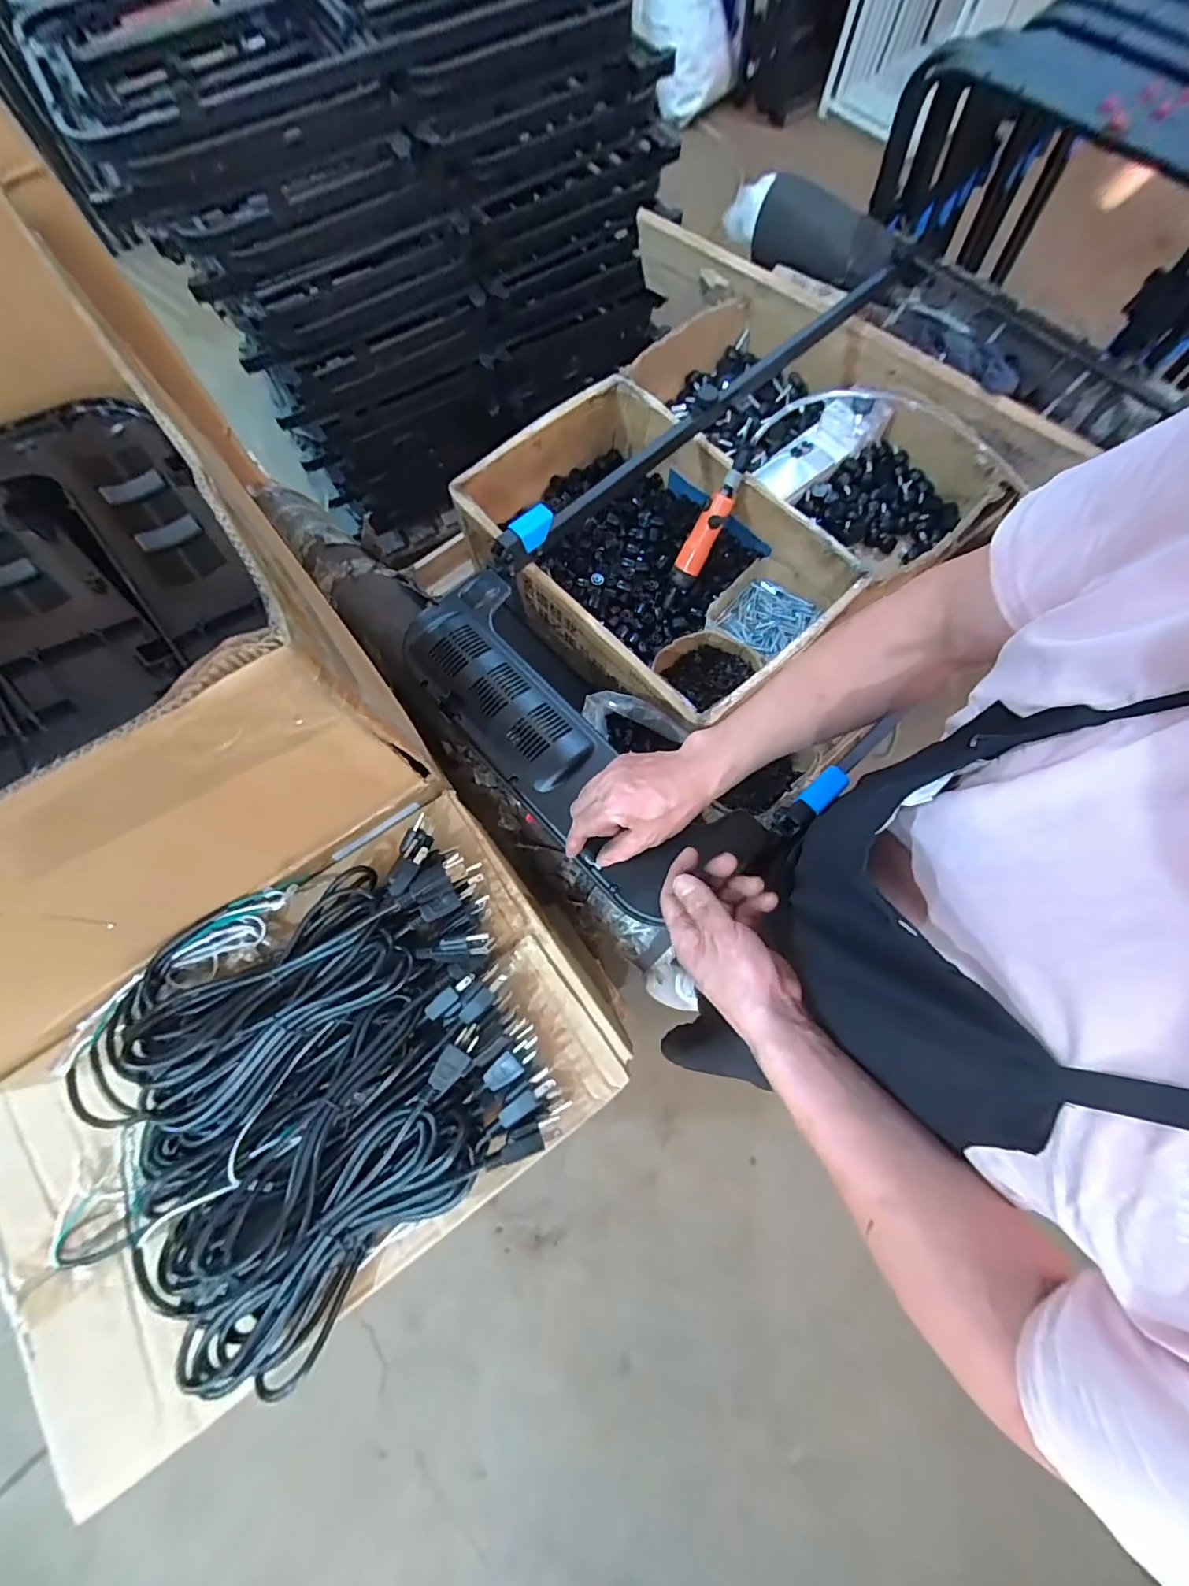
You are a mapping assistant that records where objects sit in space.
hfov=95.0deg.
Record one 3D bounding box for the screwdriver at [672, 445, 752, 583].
[{"bbox_3d":[0.173,-0.406,0.813,0.043,0.203,0.034,38,36,12],"label":"screwdriver"}]

